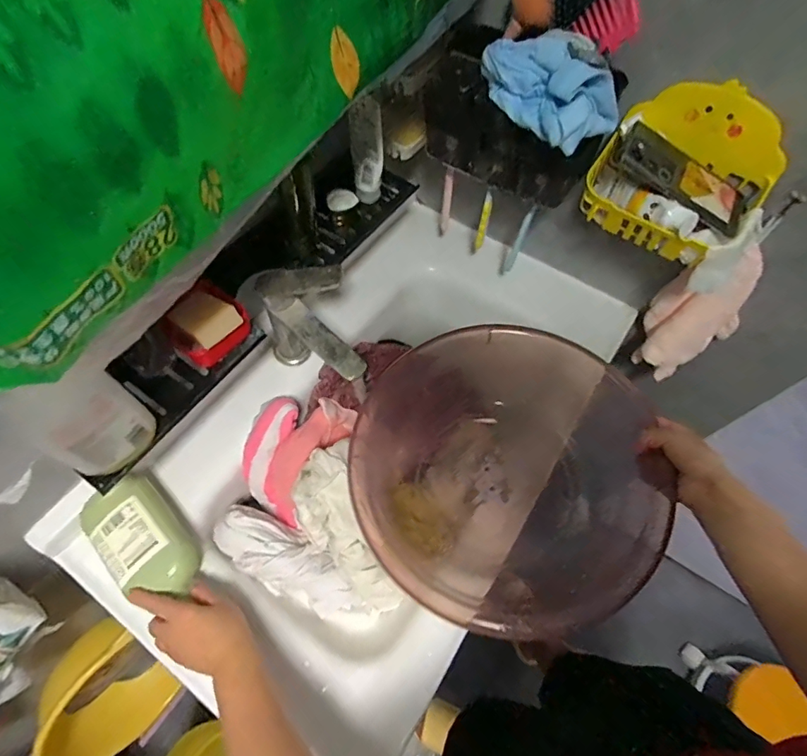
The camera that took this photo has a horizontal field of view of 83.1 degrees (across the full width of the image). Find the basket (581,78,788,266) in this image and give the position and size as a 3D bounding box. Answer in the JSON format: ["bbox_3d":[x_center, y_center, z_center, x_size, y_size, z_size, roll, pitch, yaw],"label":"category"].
[{"bbox_3d":[0.334,-0.244,0.552,0.193,0.146,0.128,37,66,17],"label":"basket"}]

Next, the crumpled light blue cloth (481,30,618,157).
[{"bbox_3d":[0.163,-0.330,0.502,0.083,0.066,0.149,-29,66,-17],"label":"crumpled light blue cloth"}]

